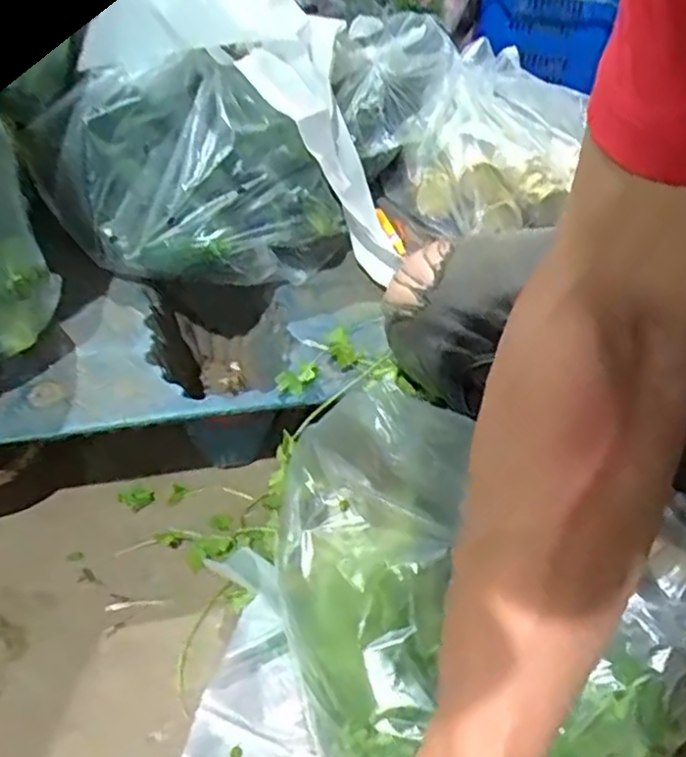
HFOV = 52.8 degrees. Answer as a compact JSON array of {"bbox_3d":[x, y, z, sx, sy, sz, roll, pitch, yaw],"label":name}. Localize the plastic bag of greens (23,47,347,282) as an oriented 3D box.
[{"bbox_3d":[-0.166,-0.200,0.700,0.298,0.167,0.175,25,47,19],"label":"plastic bag of greens"}]

